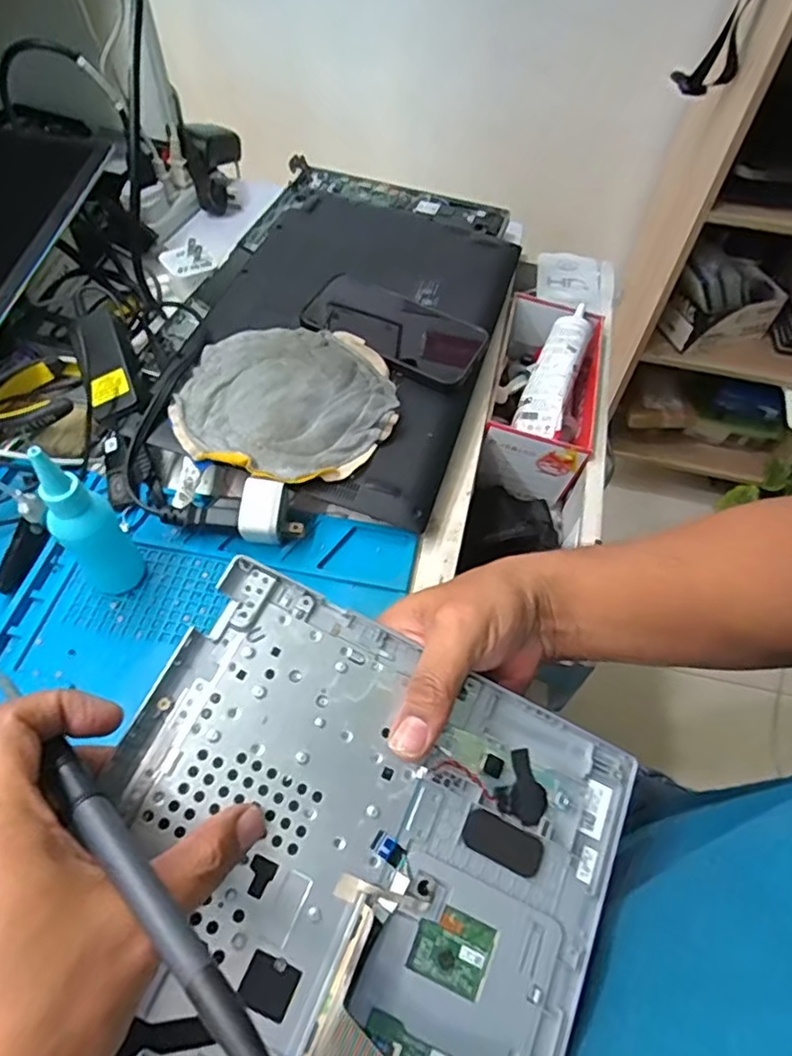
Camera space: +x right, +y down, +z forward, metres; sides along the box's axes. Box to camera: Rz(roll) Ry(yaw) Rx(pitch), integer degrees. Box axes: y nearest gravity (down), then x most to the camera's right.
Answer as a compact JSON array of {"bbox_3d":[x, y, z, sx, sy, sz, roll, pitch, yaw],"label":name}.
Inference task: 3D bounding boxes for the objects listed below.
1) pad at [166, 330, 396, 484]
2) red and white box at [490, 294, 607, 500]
[{"bbox_3d":[-0.082,-0.098,0.461,0.157,0.023,0.150,1,57,-1],"label":"pad"},{"bbox_3d":[0.141,-0.128,0.576,0.088,0.088,0.177,13,56,6],"label":"red and white box"}]

